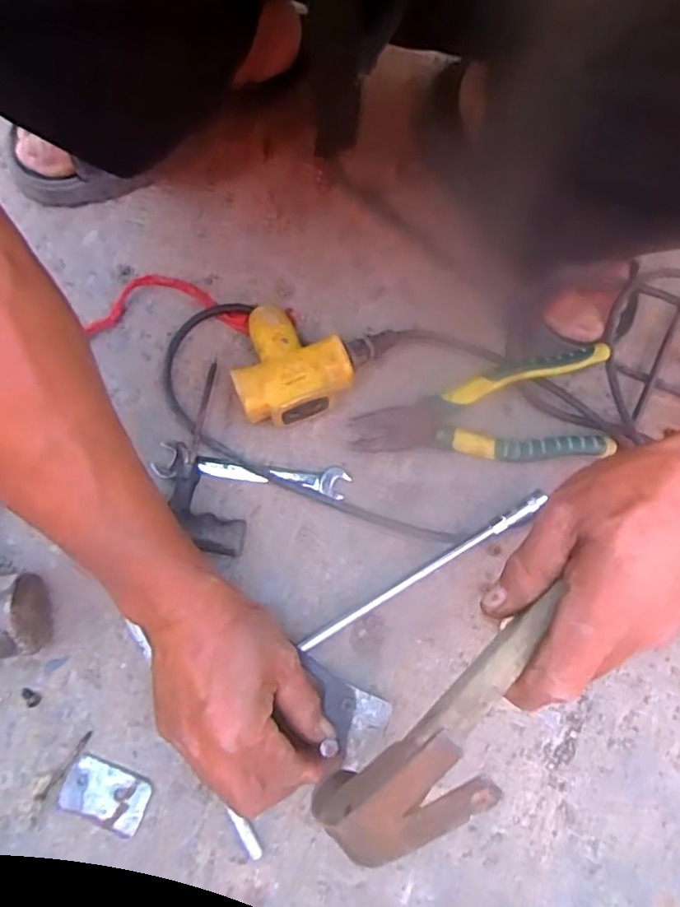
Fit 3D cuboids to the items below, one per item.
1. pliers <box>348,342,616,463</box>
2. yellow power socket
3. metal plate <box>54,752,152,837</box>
[{"bbox_3d":[0.105,-0.026,0.461,0.187,0.028,0.077,-9,95,0],"label":"pliers"},{"bbox_3d":[-0.041,-0.067,0.457,0.081,0.038,0.092,-22,75,-8],"label":"yellow power socket"},{"bbox_3d":[-0.148,0.215,0.389,0.054,0.004,0.034,20,74,4],"label":"metal plate"}]

